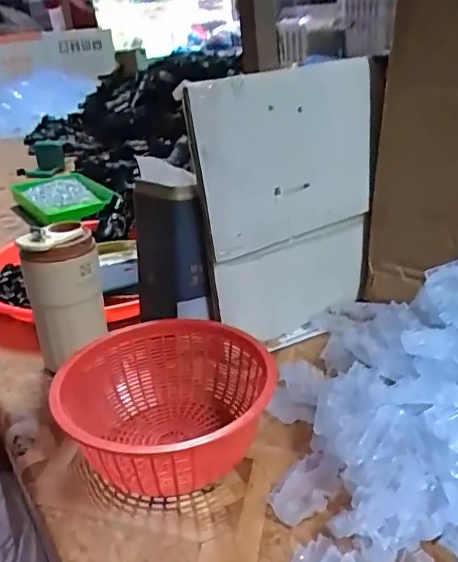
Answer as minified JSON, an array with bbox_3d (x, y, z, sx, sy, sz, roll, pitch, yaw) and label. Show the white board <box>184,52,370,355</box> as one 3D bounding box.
[{"bbox_3d":[0.066,-0.074,0.610,0.217,0.293,0.034,-18,26,-26],"label":"white board"}]

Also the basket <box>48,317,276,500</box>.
[{"bbox_3d":[-0.066,0.111,0.496,0.159,0.080,0.182,11,30,29],"label":"basket"}]

